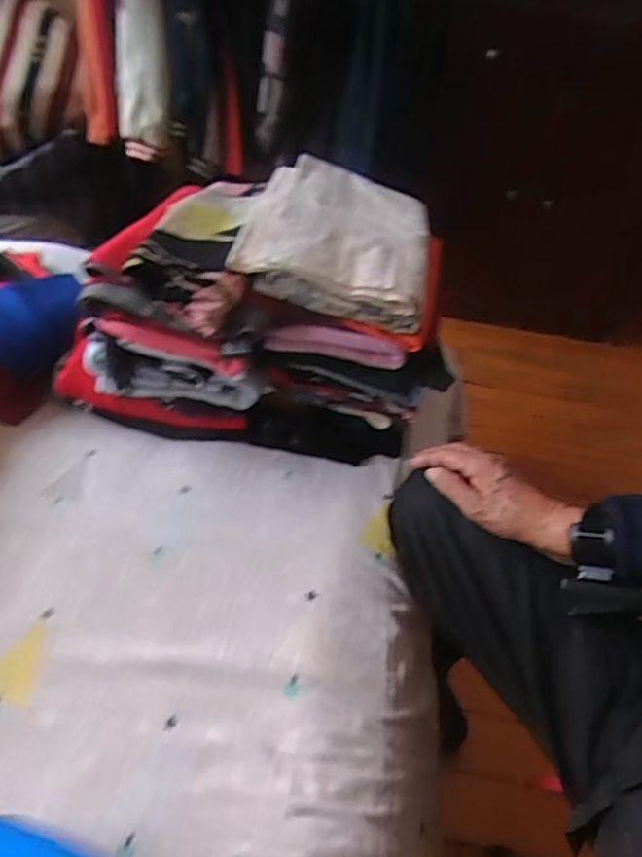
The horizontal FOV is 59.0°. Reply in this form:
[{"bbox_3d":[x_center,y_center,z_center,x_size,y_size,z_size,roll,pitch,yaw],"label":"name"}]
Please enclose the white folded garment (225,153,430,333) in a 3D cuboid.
[{"bbox_3d":[0.024,-0.241,0.709,0.226,0.072,0.283,10,41,4],"label":"white folded garment"}]

